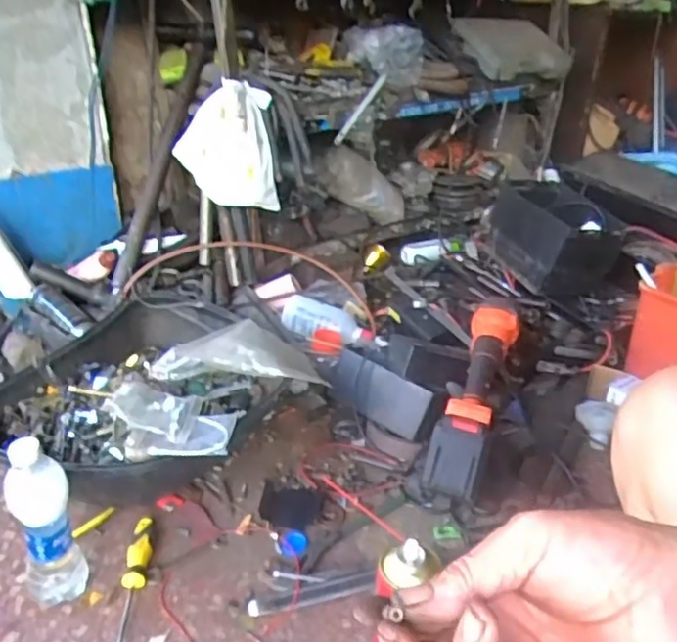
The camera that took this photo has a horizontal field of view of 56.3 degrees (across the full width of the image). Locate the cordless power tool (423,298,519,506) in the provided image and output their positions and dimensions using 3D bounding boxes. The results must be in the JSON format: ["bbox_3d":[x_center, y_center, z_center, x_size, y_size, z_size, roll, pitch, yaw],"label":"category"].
[{"bbox_3d":[0.200,0.101,0.920,0.078,0.121,0.315,11,31,18],"label":"cordless power tool"}]

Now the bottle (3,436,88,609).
[{"bbox_3d":[-0.344,0.234,0.735,0.072,0.219,0.067,-24,37,-33],"label":"bottle"}]

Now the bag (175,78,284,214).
[{"bbox_3d":[-0.208,-0.313,1.147,0.186,0.200,0.076,-2,29,-4],"label":"bag"}]

